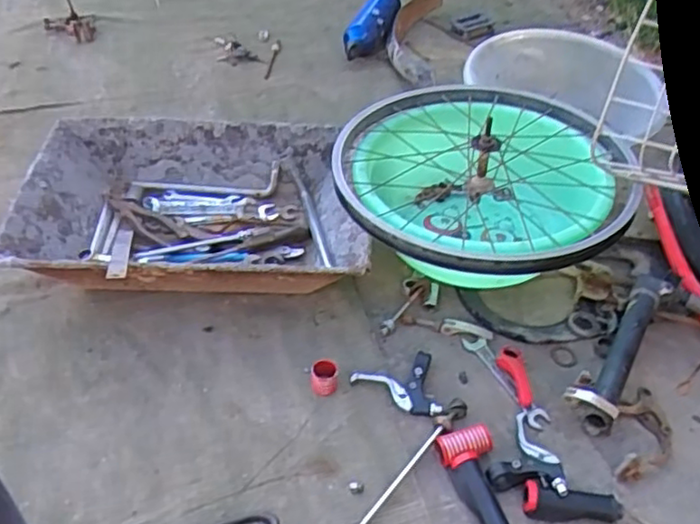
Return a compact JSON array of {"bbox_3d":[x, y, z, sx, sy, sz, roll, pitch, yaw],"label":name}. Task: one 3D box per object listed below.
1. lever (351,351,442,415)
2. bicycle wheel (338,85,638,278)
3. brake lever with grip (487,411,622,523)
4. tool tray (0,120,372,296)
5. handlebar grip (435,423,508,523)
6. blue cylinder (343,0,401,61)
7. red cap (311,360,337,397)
[{"bbox_3d":[0.063,0.161,0.833,0.100,0.030,0.082,-13,48,-15],"label":"lever"},{"bbox_3d":[0.176,-0.145,0.895,0.391,0.125,0.384,1,46,-1],"label":"bicycle wheel"},{"bbox_3d":[0.234,0.243,0.755,0.138,0.034,0.097,27,51,22],"label":"brake lever with grip"},{"bbox_3d":[-0.225,-0.066,0.989,0.474,0.121,0.313,-1,46,-3],"label":"tool tray"},{"bbox_3d":[0.141,0.247,0.747,0.063,0.031,0.133,-7,47,-8],"label":"handlebar grip"},{"bbox_3d":[0.052,-0.468,1.314,0.069,0.055,0.195,25,69,20],"label":"blue cylinder"},{"bbox_3d":[-0.032,0.146,0.840,0.031,0.034,0.032,1,46,-1],"label":"red cap"}]

